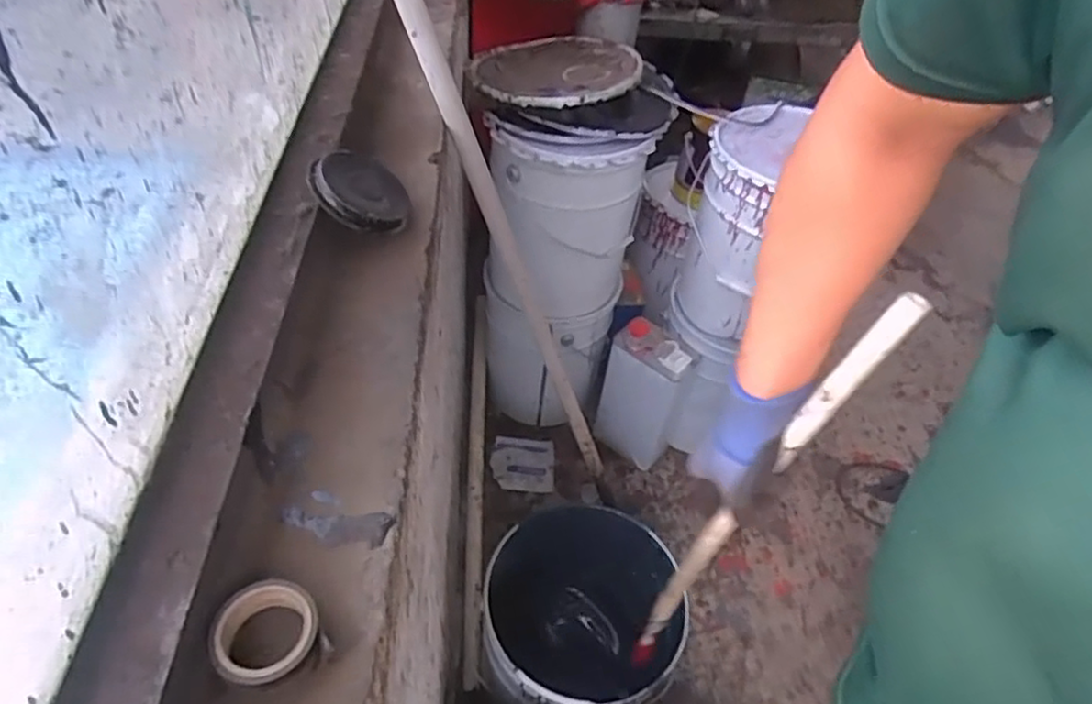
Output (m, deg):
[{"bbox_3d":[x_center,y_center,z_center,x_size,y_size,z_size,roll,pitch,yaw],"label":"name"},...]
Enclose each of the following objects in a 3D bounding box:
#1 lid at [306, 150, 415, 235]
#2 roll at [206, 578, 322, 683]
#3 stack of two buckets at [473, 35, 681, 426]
[{"bbox_3d":[-0.154,-0.136,0.566,0.082,0.018,0.085,12,47,-37],"label":"lid"},{"bbox_3d":[-0.138,0.140,0.336,0.049,0.023,0.049,3,47,-3],"label":"roll"},{"bbox_3d":[0.020,-0.205,1.392,0.306,0.756,0.300,6,46,-1],"label":"stack of two buckets"}]

